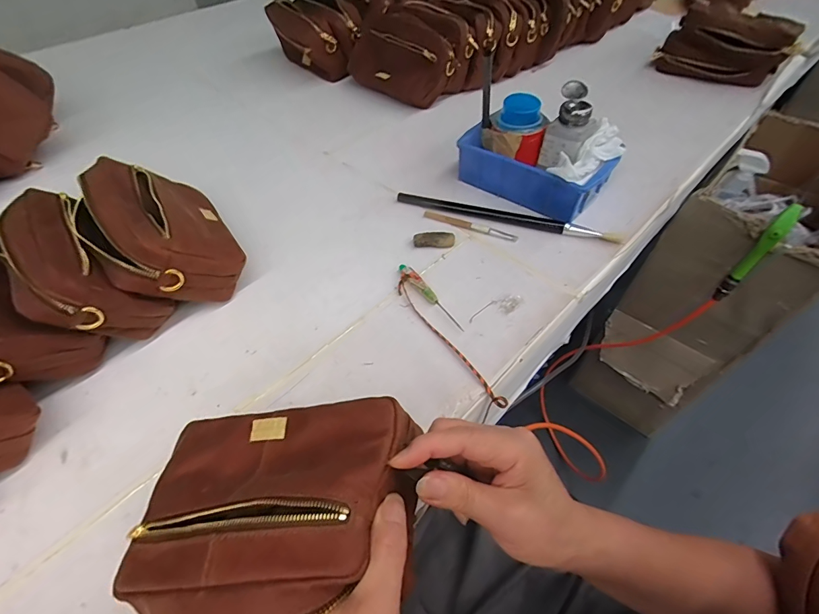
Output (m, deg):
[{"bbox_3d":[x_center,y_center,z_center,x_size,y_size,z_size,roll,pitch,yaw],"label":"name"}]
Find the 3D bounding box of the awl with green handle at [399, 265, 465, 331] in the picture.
[{"bbox_3d":[0.022,-0.014,0.465,0.015,0.012,0.113,-31,54,-21],"label":"awl with green handle"}]

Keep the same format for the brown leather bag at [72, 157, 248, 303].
[{"bbox_3d":[-0.281,-0.083,0.461,0.143,0.085,0.197,1,40,-48],"label":"brown leather bag"}]

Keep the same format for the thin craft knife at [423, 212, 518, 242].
[{"bbox_3d":[0.079,-0.108,0.539,0.126,0.006,0.012,16,52,17],"label":"thin craft knife"}]

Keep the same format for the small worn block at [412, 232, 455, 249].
[{"bbox_3d":[0.031,-0.087,0.525,0.053,0.013,0.021,1,49,5],"label":"small worn block"}]

